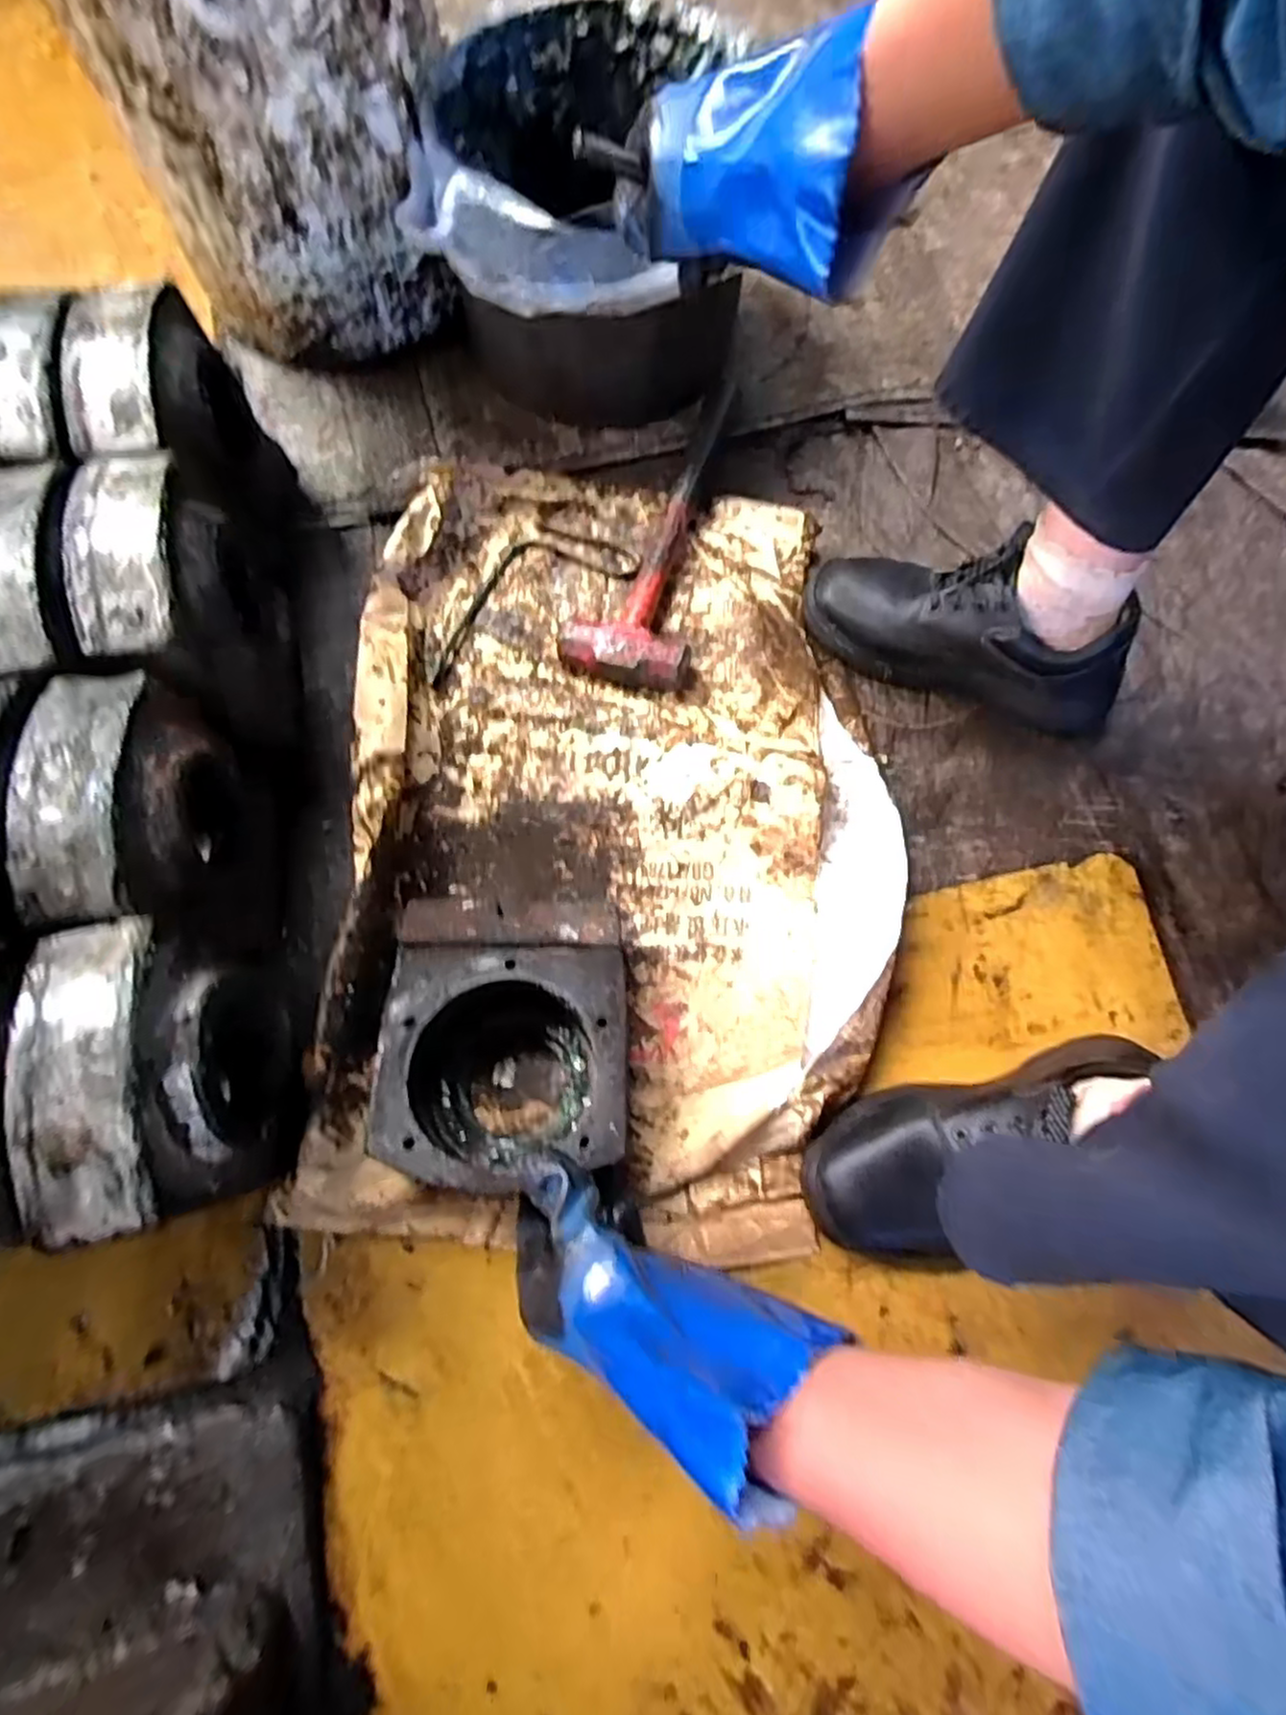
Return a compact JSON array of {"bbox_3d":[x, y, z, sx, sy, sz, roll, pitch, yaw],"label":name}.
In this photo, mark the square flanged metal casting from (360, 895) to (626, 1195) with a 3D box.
[{"bbox_3d":[-0.091,0.123,0.504,0.153,0.096,0.173,0,73,-2],"label":"square flanged metal casting"}]

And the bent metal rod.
[{"bbox_3d":[-0.116,-0.248,0.674,0.224,0.008,0.091,-32,77,-10],"label":"bent metal rod"}]

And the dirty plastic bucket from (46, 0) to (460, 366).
[{"bbox_3d":[-0.309,-0.680,0.593,0.292,0.323,0.299,0,73,-1],"label":"dirty plastic bucket"}]

